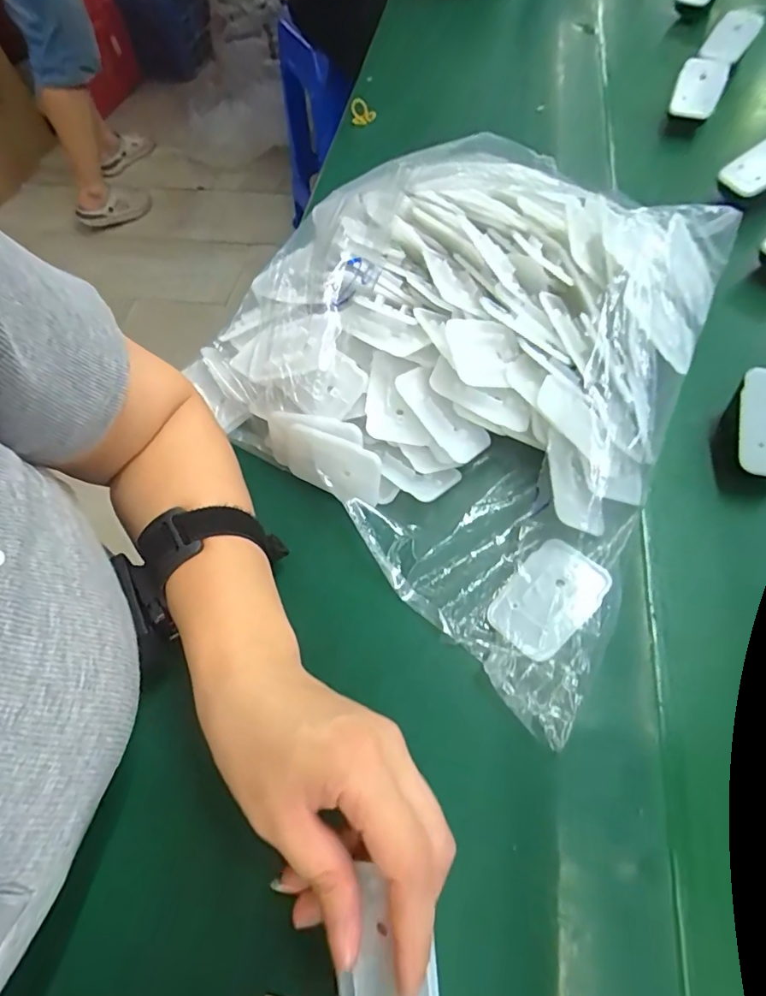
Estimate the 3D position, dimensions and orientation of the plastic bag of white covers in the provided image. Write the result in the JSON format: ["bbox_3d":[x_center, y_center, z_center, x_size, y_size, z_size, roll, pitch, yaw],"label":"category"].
[{"bbox_3d":[0.060,-0.098,0.329,0.352,0.094,0.298,40,70,23],"label":"plastic bag of white covers"}]

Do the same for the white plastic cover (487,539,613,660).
[{"bbox_3d":[0.095,0.056,0.283,0.068,0.005,0.043,-41,66,-17],"label":"white plastic cover"}]

